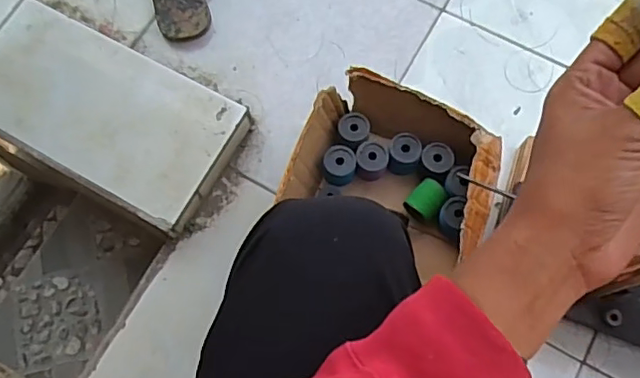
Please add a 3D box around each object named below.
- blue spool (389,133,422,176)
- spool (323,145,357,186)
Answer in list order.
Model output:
[{"bbox_3d":[0.118,-0.046,0.804,0.044,0.061,0.046,0,72,1],"label":"blue spool"},{"bbox_3d":[0.028,-0.032,0.790,0.045,0.041,0.046,0,72,1],"label":"spool"}]

